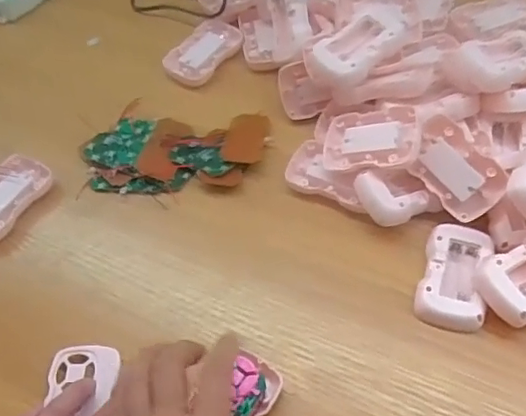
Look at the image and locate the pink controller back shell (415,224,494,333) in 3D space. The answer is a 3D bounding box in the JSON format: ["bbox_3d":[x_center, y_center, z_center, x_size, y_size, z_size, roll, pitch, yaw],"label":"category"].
[{"bbox_3d":[0.158,0.058,0.480,0.052,0.024,0.087,12,56,12],"label":"pink controller back shell"}]

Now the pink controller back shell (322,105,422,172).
[{"bbox_3d":[0.095,-0.062,0.515,0.097,0.011,0.057,-7,66,41],"label":"pink controller back shell"}]

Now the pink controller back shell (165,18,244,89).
[{"bbox_3d":[-0.066,-0.175,0.653,0.057,0.022,0.091,32,63,24],"label":"pink controller back shell"}]

